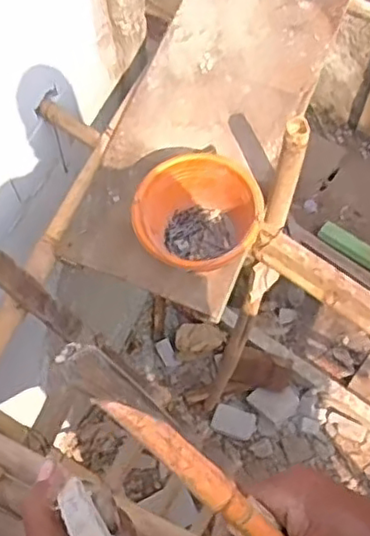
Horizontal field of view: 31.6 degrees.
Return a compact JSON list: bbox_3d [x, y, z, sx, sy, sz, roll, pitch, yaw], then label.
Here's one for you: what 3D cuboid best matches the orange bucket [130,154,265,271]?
[{"bbox_3d":[0.034,-0.110,1.418,0.282,0.188,0.252,1,65,1],"label":"orange bucket"}]

